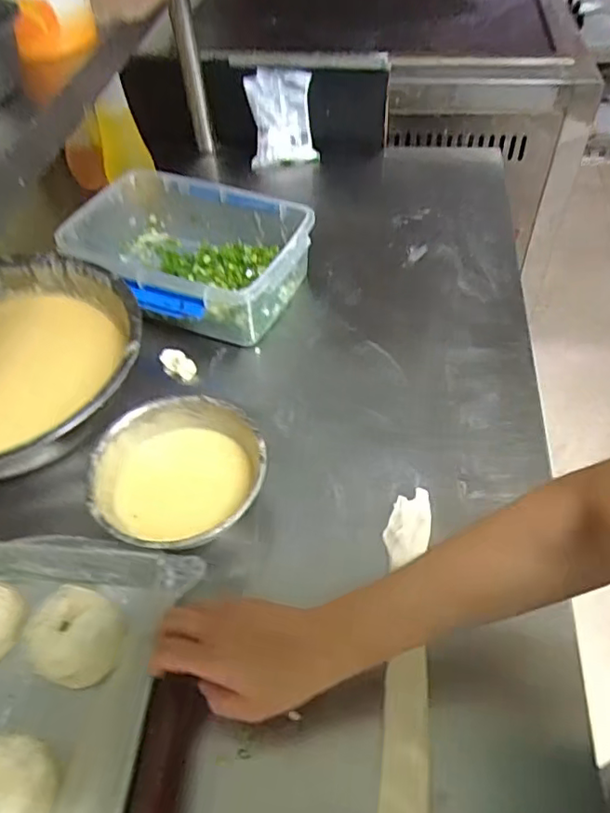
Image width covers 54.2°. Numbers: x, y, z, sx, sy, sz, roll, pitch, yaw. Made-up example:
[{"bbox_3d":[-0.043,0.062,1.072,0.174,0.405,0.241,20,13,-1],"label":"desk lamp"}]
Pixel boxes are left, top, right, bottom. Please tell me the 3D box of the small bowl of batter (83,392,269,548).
[{"bbox_3d":[-0.122,0.075,0.588,0.161,0.072,0.158,-2,50,2],"label":"small bowl of batter"}]

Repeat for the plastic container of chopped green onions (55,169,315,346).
[{"bbox_3d":[-0.157,-0.201,0.804,0.307,0.094,0.219,20,55,18],"label":"plastic container of chopped green onions"}]

